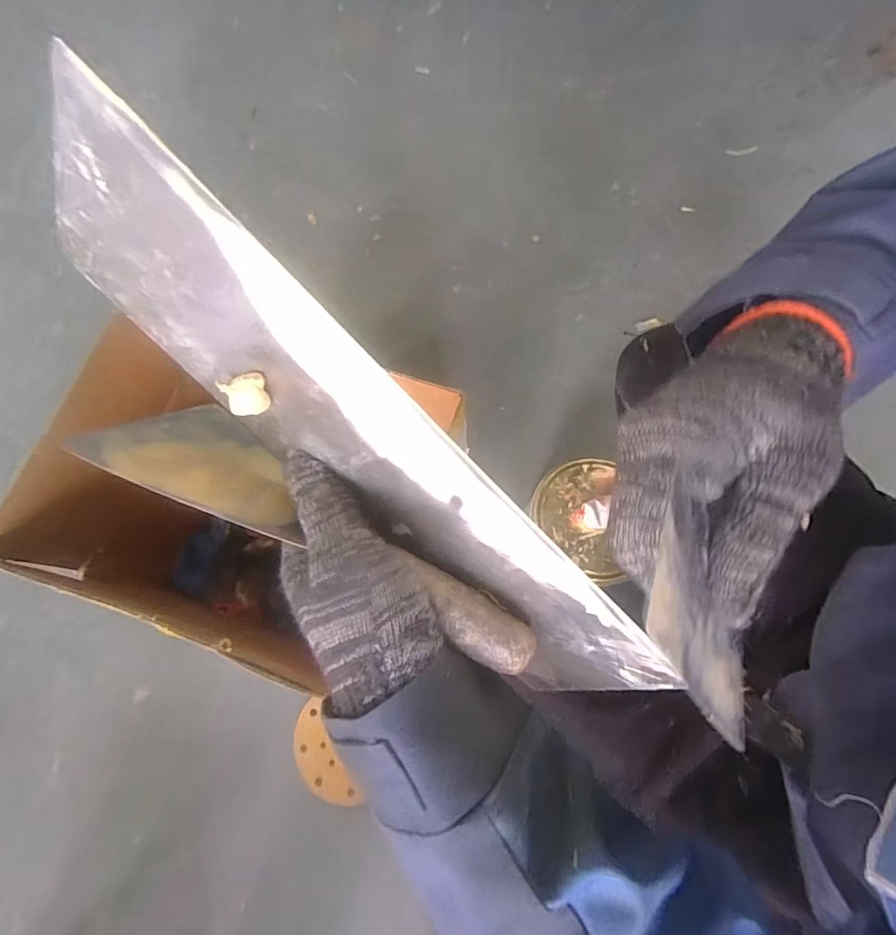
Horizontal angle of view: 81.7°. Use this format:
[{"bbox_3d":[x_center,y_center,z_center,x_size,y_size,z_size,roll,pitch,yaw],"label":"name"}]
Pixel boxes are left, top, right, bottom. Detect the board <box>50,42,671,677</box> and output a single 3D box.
[{"bbox_3d":[-0.035,-0.003,0.217,0.308,0.090,0.007,45,50,-10],"label":"board"}]

